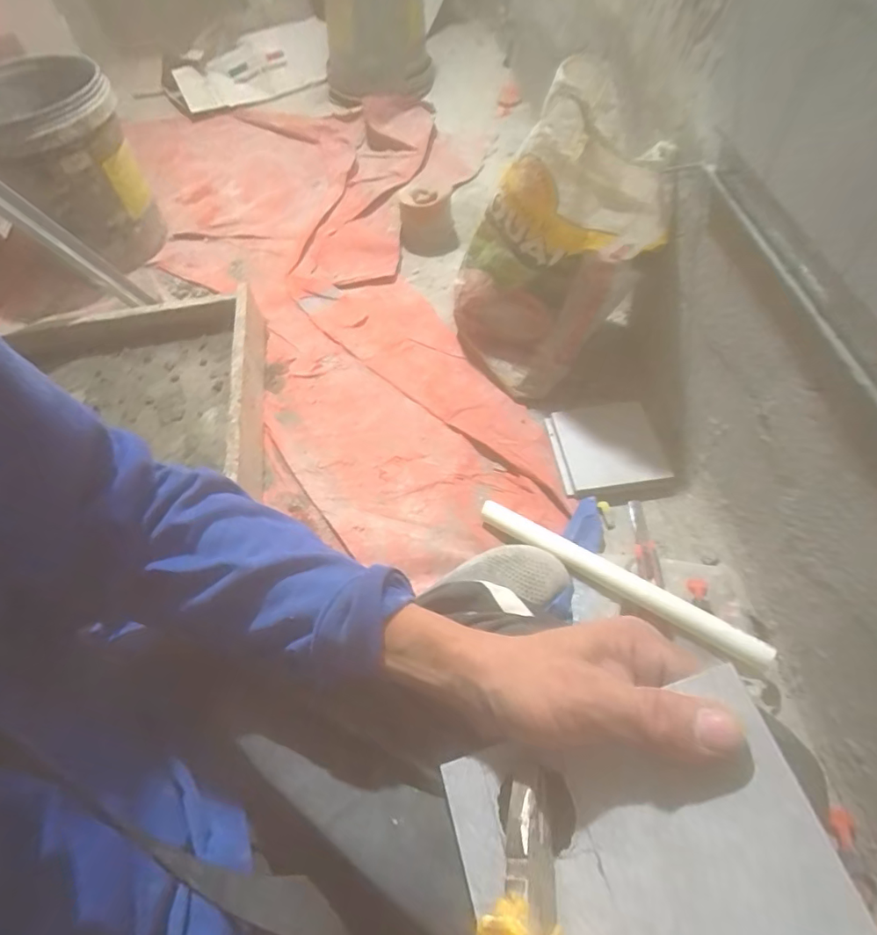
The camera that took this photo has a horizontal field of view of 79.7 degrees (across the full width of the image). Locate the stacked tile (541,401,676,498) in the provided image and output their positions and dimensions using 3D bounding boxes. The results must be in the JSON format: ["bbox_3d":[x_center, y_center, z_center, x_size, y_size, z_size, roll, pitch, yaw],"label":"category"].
[{"bbox_3d":[0.263,-0.034,0.839,0.158,0.032,0.156,-9,57,-1],"label":"stacked tile"}]

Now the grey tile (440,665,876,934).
[{"bbox_3d":[0.080,0.175,0.200,0.143,0.005,0.144,-31,56,21],"label":"grey tile"}]

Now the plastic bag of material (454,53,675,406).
[{"bbox_3d":[0.164,-0.326,0.814,0.221,0.370,0.228,-28,60,-12],"label":"plastic bag of material"}]

